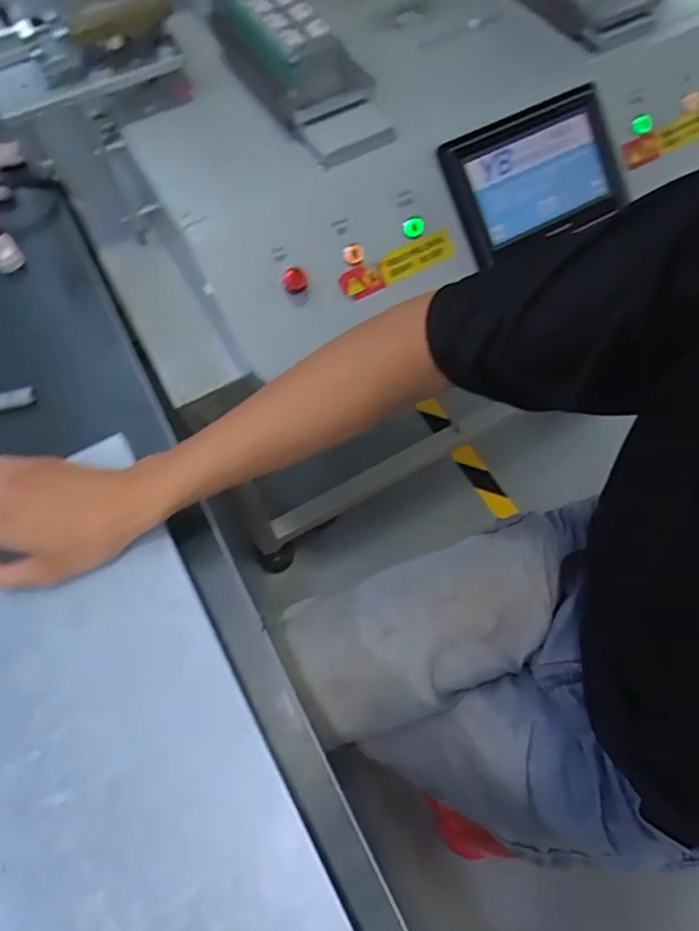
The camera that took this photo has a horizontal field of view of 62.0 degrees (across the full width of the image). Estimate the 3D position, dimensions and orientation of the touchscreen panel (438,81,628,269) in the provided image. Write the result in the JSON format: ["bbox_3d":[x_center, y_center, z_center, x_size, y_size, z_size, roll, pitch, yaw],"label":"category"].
[{"bbox_3d":[0.207,-0.319,0.637,0.211,0.019,0.130,-29,106,-13],"label":"touchscreen panel"}]

